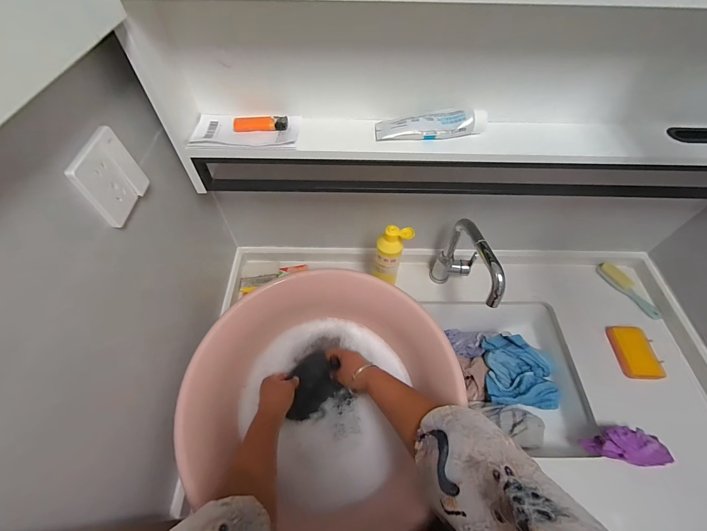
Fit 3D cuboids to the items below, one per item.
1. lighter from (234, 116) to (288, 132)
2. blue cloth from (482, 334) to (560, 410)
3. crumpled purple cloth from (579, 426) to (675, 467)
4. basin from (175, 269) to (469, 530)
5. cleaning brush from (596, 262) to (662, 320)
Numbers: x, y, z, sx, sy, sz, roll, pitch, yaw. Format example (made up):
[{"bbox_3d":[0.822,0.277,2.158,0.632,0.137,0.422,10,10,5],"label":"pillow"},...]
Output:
[{"bbox_3d":[-0.142,-0.217,0.495,0.079,0.013,0.023,-3,56,-3],"label":"lighter"},{"bbox_3d":[0.380,0.240,0.741,0.145,0.051,0.152,6,56,3],"label":"blue cloth"},{"bbox_3d":[0.495,0.330,0.588,0.105,0.074,0.062,0,56,-1],"label":"crumpled purple cloth"},{"bbox_3d":[-0.051,0.206,0.562,0.387,0.141,0.386,0,56,0],"label":"basin"},{"bbox_3d":[0.677,0.060,0.795,0.033,0.038,0.164,-29,61,-19],"label":"cleaning brush"}]

